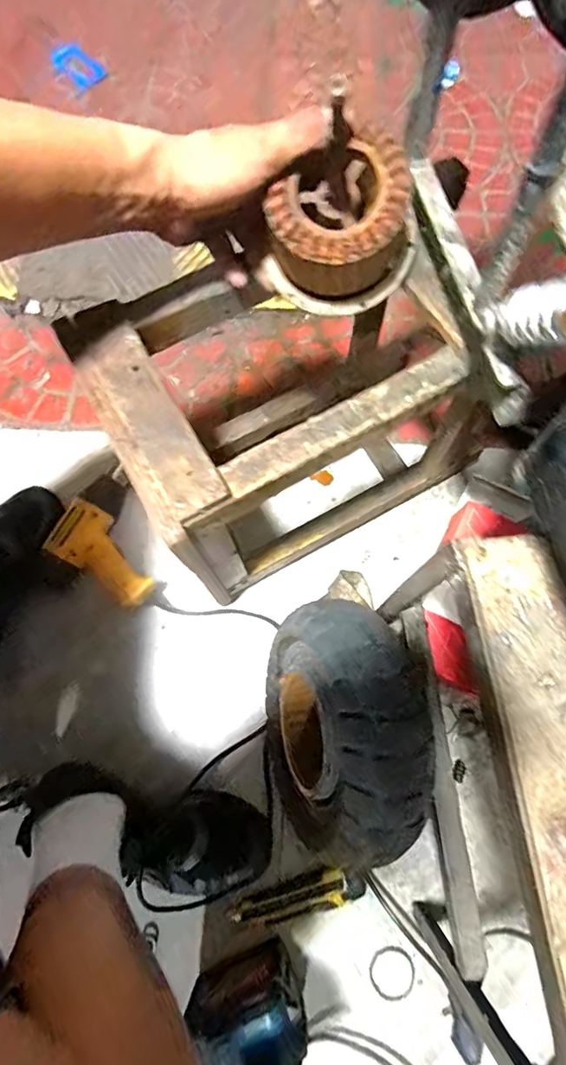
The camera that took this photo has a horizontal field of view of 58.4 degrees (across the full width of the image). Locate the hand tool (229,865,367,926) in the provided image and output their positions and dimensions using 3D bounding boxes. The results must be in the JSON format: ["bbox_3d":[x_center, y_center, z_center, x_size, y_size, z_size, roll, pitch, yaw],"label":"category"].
[{"bbox_3d":[0.018,0.429,0.591,0.153,0.014,0.042,-16,75,-4],"label":"hand tool"}]

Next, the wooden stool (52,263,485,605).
[{"bbox_3d":[0.015,-0.127,0.558,0.360,0.345,0.221,-29,76,-8],"label":"wooden stool"}]

